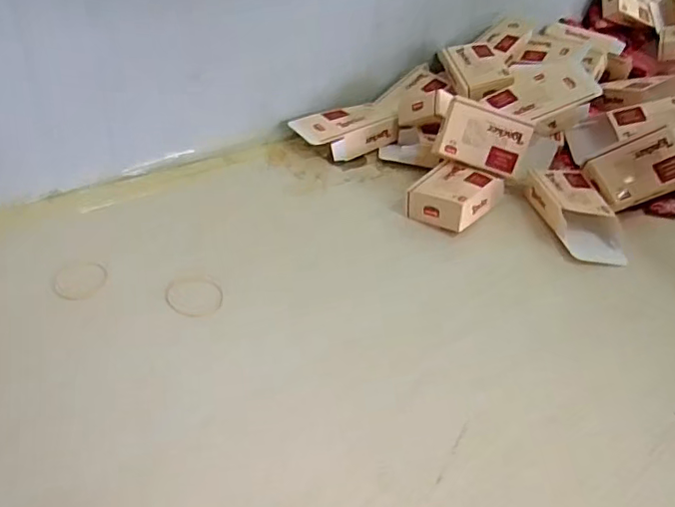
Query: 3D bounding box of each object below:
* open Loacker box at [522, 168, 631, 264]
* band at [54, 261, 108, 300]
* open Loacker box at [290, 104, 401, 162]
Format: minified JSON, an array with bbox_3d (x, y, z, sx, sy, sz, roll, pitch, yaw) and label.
[{"bbox_3d":[0.274,-0.049,0.642,0.079,0.042,0.138,-1,38,-9],"label":"open Loacker box"},{"bbox_3d":[-0.236,0.024,0.508,0.049,0.005,0.048,8,38,2],"label":"band"},{"bbox_3d":[0.014,-0.167,0.750,0.137,0.043,0.078,-19,44,-28],"label":"open Loacker box"}]

